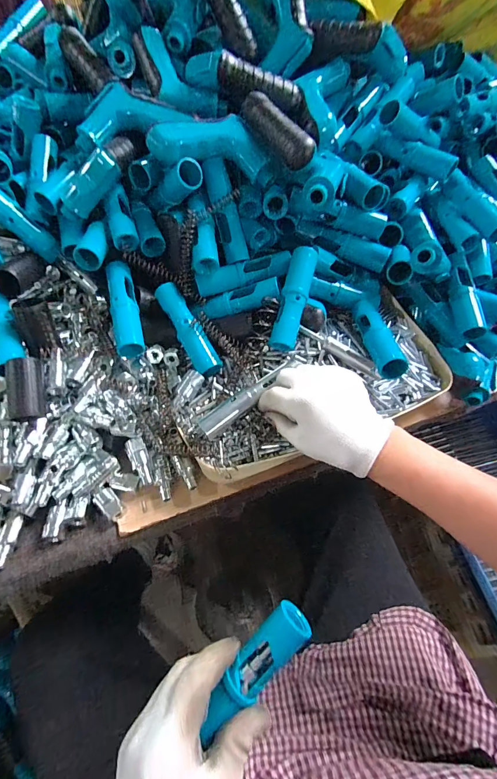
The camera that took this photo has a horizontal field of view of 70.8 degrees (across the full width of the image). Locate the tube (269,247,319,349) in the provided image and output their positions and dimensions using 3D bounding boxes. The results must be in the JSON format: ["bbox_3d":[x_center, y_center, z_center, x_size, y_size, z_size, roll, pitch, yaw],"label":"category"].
[{"bbox_3d":[0.052,-0.104,0.400,0.030,0.022,0.119,15,85,10],"label":"tube"}]

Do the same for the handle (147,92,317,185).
[{"bbox_3d":[-0.015,-0.279,0.389,0.170,0.054,0.074,7,54,4],"label":"handle"}]

